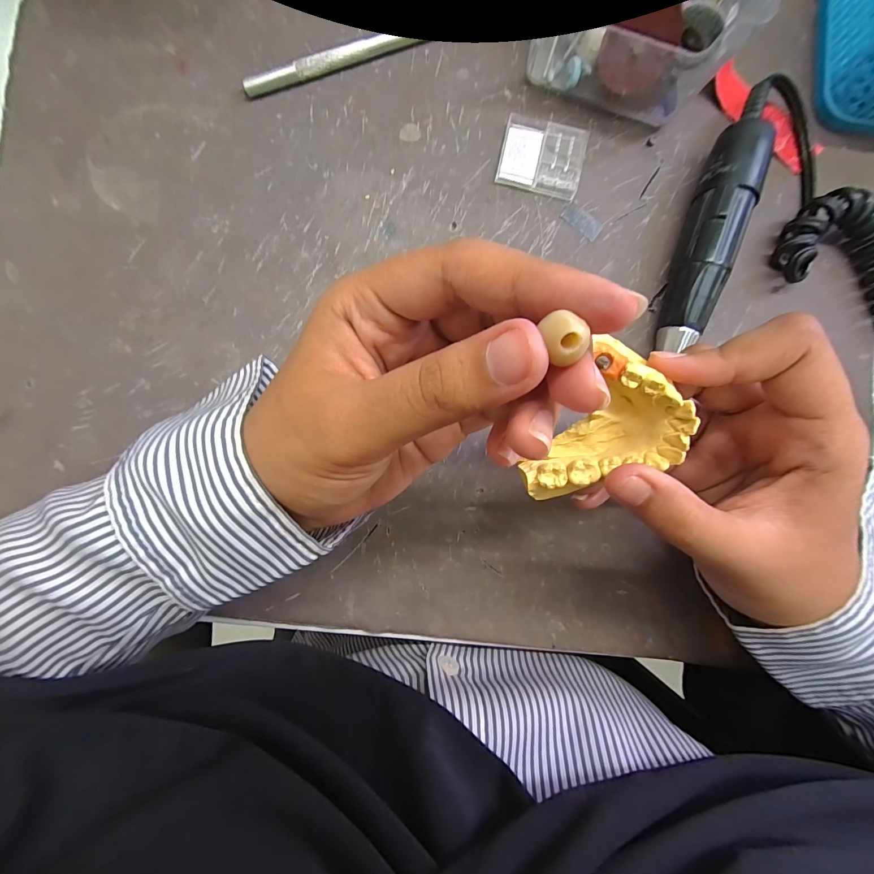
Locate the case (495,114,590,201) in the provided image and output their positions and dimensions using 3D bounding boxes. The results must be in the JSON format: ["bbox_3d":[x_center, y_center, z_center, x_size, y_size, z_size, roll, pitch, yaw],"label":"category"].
[{"bbox_3d":[0.057,-0.152,0.208,0.044,0.007,0.037,13,90,-1],"label":"case"}]

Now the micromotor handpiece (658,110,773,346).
[{"bbox_3d":[0.139,-0.101,0.200,0.026,0.029,0.116,17,90,-1],"label":"micromotor handpiece"}]

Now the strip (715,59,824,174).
[{"bbox_3d":[0.179,-0.175,0.213,0.070,0.004,0.022,43,89,-1],"label":"strip"}]

